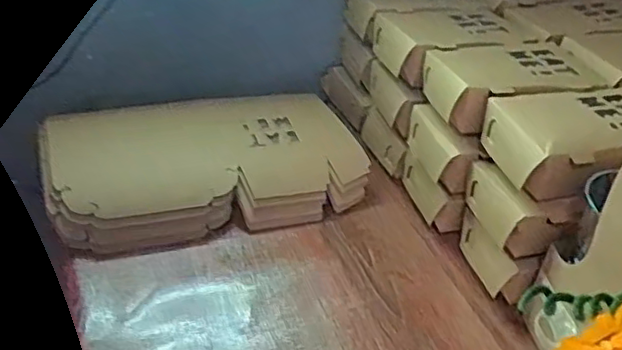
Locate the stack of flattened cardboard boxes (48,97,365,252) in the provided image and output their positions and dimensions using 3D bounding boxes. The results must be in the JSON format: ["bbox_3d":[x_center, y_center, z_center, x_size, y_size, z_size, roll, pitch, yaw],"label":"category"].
[{"bbox_3d":[-0.106,-0.026,0.666,0.302,0.069,0.176,-8,38,-21],"label":"stack of flattened cardboard boxes"}]

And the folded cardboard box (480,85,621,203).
[{"bbox_3d":[0.234,-0.030,0.555,0.162,0.050,0.105,-10,39,-23],"label":"folded cardboard box"}]

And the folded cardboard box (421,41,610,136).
[{"bbox_3d":[0.189,-0.086,0.627,0.157,0.047,0.101,-6,37,-18],"label":"folded cardboard box"}]

